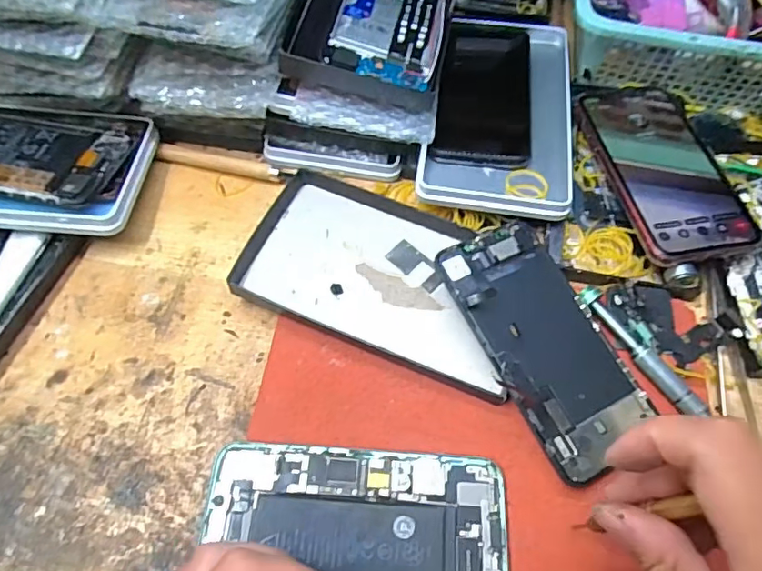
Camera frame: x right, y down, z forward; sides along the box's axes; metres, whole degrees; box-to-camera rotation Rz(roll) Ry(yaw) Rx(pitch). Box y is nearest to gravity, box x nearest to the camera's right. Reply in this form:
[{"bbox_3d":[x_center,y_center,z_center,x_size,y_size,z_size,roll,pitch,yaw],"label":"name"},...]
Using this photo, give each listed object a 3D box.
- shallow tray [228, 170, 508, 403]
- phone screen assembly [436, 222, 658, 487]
[{"bbox_3d":[0.003,-0.009,0.340,0.167,0.015,0.099,20,62,10],"label":"shallow tray"},{"bbox_3d":[0.094,0.029,0.310,0.070,0.007,0.142,-22,72,-19],"label":"phone screen assembly"}]

